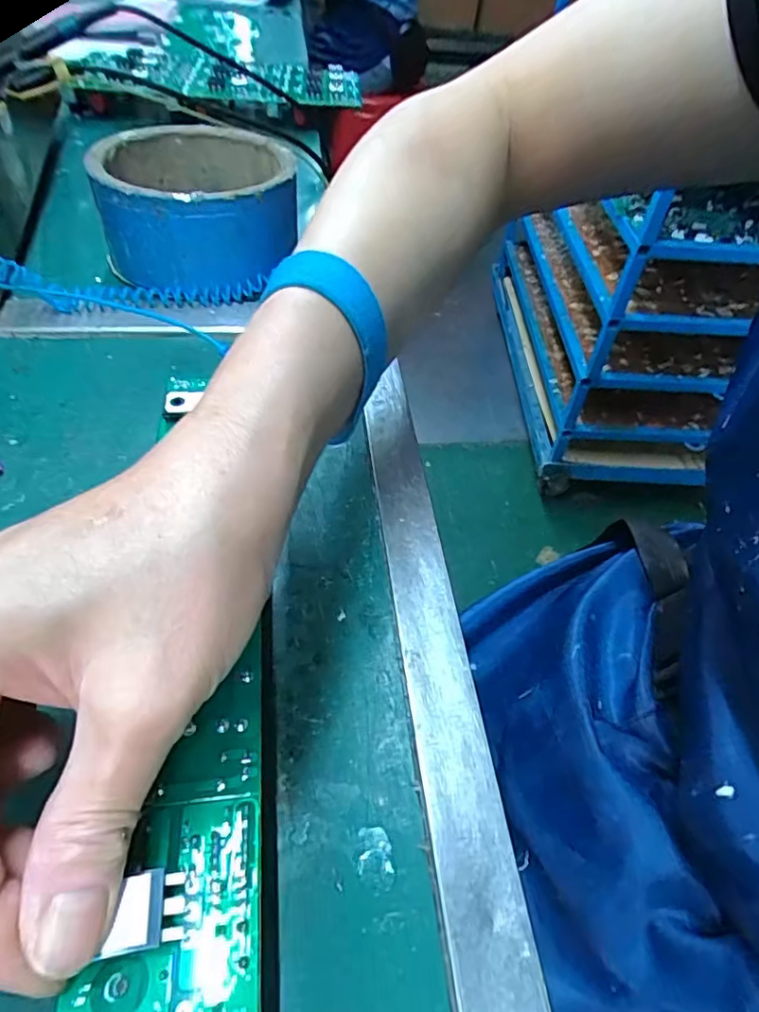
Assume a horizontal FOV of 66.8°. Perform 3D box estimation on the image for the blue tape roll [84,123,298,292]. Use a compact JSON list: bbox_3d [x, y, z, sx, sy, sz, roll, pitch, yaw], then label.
[{"bbox_3d":[-0.115,-0.194,0.366,0.110,0.053,0.122,-8,50,-12],"label":"blue tape roll"}]

